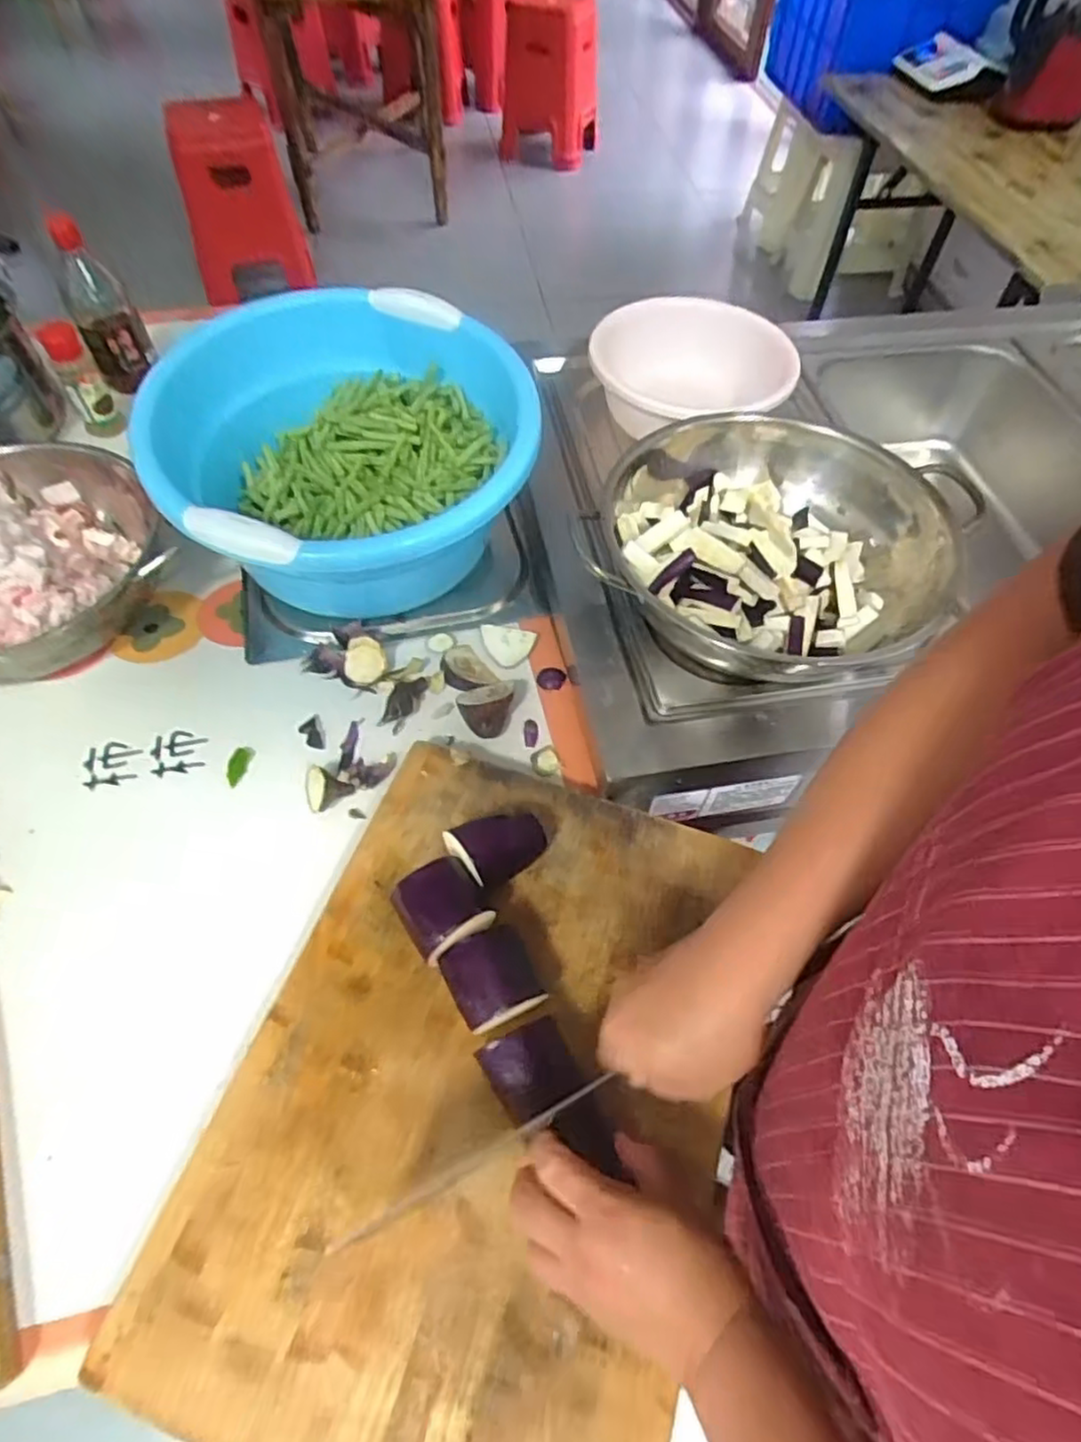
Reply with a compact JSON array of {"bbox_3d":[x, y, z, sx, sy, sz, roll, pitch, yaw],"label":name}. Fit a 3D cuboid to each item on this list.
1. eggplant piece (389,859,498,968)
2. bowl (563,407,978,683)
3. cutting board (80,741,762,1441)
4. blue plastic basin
[{"bbox_3d":[-0.068,0.139,0.505,0.056,0.051,0.058,-28,63,-19],"label":"eggplant piece"},{"bbox_3d":[0.217,-0.166,0.656,0.314,0.087,0.286,1,57,-2],"label":"bowl"},{"bbox_3d":[-0.034,0.236,0.482,0.314,0.037,0.445,18,59,9],"label":"cutting board"},{"bbox_3d":[-0.176,-0.237,0.689,0.331,0.197,0.308,1,57,-2],"label":"blue plastic basin"}]

